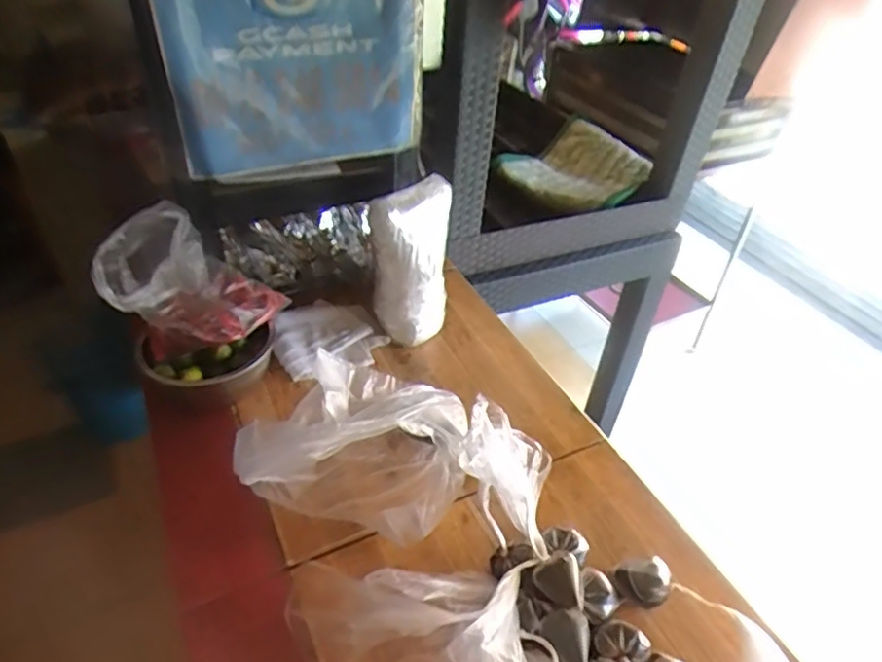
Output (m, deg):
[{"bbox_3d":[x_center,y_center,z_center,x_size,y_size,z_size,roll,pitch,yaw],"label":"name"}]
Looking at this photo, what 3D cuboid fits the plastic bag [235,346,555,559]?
[{"bbox_3d":[-0.035,0.110,0.643,0.303,0.150,0.191,10,41,7],"label":"plastic bag"}]

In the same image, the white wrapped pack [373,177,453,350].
[{"bbox_3d":[-0.043,-0.086,0.818,0.100,0.230,0.080,3,40,-1],"label":"white wrapped pack"}]

